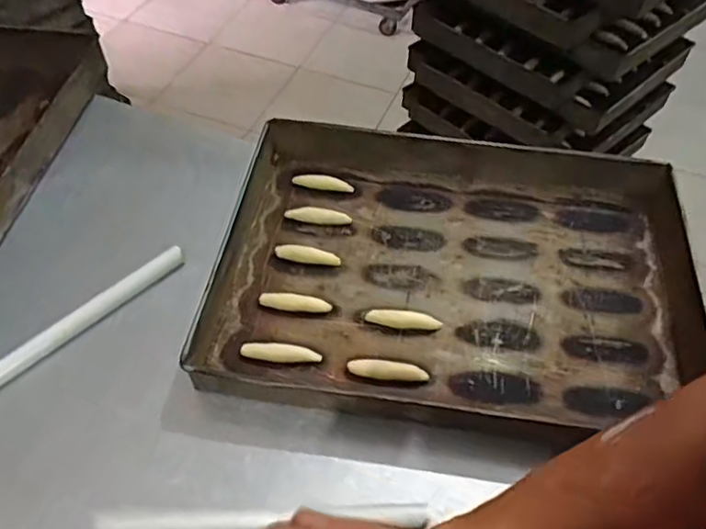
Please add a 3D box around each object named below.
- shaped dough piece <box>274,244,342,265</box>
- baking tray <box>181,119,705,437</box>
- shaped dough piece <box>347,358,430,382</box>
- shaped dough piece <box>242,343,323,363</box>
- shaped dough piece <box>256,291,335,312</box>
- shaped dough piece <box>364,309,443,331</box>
[{"bbox_3d":[-0.053,-0.013,0.713,0.076,0.014,0.020,10,53,5],"label":"shaped dough piece"},{"bbox_3d":[0.112,0.004,0.680,0.528,0.050,0.354,8,53,4],"label":"baking tray"},{"bbox_3d":[0.036,0.108,0.633,0.082,0.010,0.023,6,53,2],"label":"shaped dough piece"},{"bbox_3d":[-0.074,0.090,0.633,0.081,0.012,0.018,4,53,1],"label":"shaped dough piece"},{"bbox_3d":[-0.063,0.042,0.669,0.077,0.015,0.018,9,53,4],"label":"shaped dough piece"},{"bbox_3d":[0.054,0.059,0.662,0.080,0.012,0.021,13,54,7],"label":"shaped dough piece"}]

